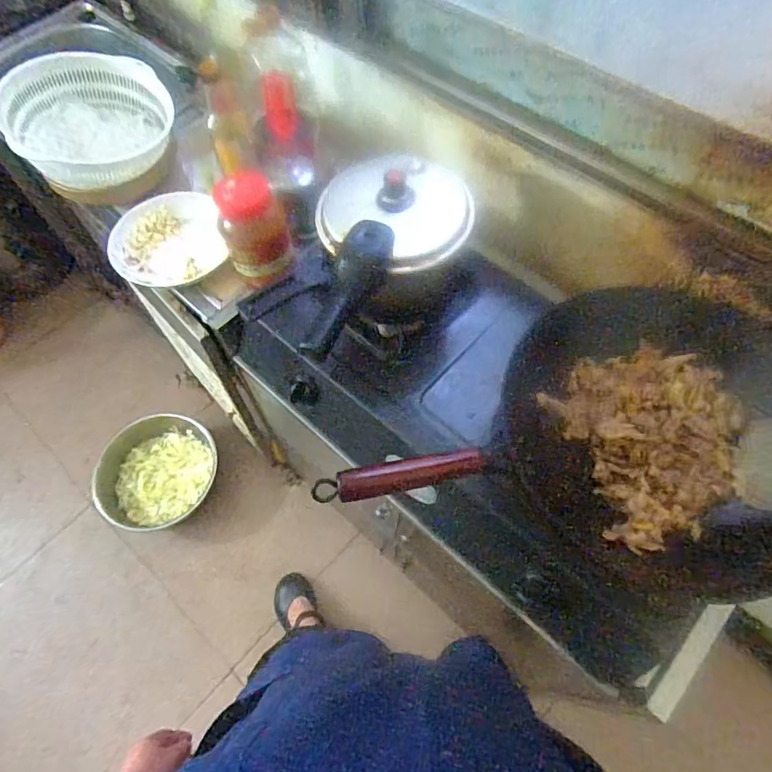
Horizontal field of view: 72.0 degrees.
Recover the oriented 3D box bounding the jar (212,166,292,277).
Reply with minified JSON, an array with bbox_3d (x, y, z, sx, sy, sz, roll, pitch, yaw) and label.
[{"bbox_3d":[-0.199,-0.241,0.803,0.093,0.131,0.088,-1,63,1],"label":"jar"}]

